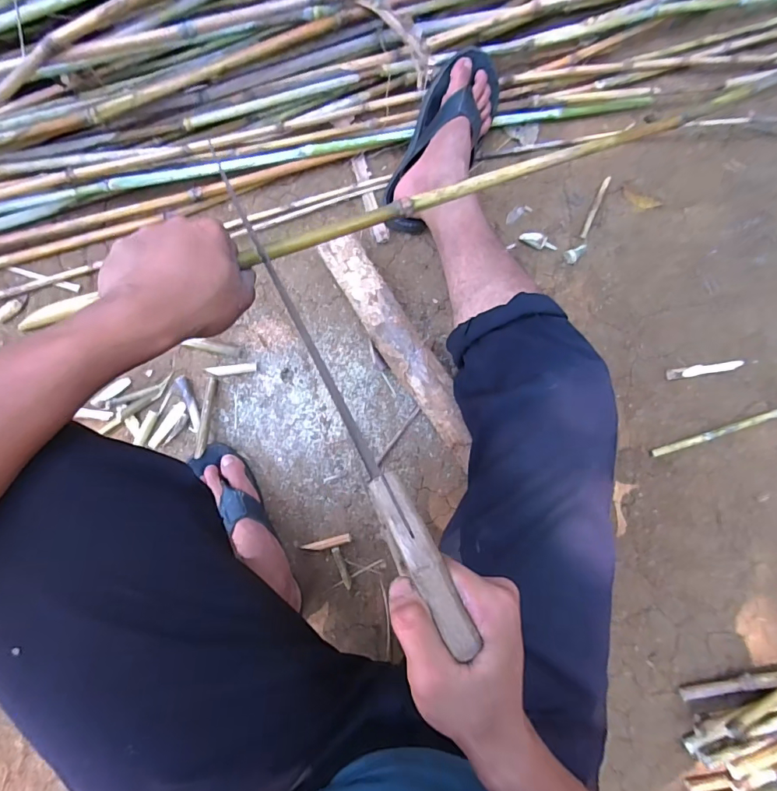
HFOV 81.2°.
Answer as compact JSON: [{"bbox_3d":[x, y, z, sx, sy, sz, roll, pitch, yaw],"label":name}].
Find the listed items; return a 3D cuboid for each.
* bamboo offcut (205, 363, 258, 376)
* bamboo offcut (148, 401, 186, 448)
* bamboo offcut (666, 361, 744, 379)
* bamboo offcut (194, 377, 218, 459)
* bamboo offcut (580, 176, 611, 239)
[{"bbox_3d":[-0.239,-0.040,0.693,0.072,0.013,0.015,-10,85,-5],"label":"bamboo offcut"},{"bbox_3d":[-0.331,0.043,0.676,0.016,0.009,0.078,34,82,3],"label":"bamboo offcut"},{"bbox_3d":[0.515,-0.043,0.739,0.129,0.010,0.018,-9,82,-3],"label":"bamboo offcut"},{"bbox_3d":[-0.268,0.032,0.666,0.015,0.016,0.120,5,72,-4],"label":"bamboo offcut"},{"bbox_3d":[0.352,-0.319,0.772,0.013,0.005,0.120,25,82,2],"label":"bamboo offcut"}]

